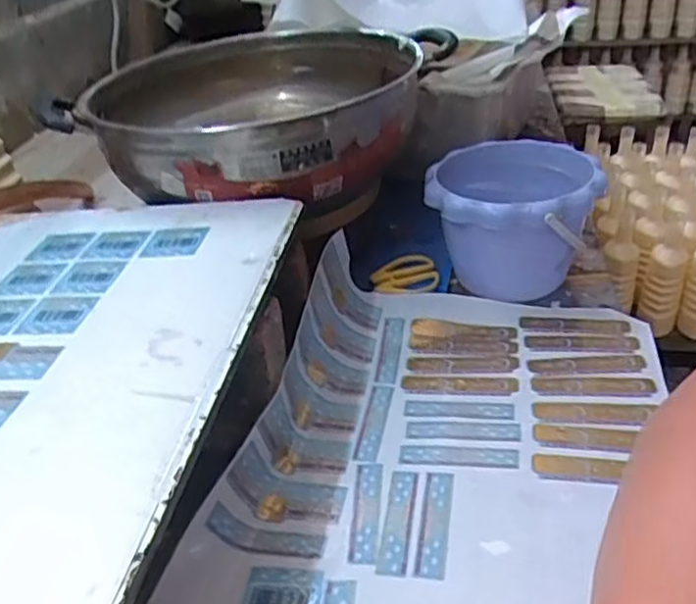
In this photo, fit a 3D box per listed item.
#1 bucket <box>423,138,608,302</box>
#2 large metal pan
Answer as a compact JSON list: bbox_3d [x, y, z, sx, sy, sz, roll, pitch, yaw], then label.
[{"bbox_3d":[0.159,-0.077,0.662,0.146,0.121,0.165,9,37,22],"label":"bucket"},{"bbox_3d":[-0.089,-0.191,0.676,0.309,0.073,0.303,-2,33,2],"label":"large metal pan"}]

